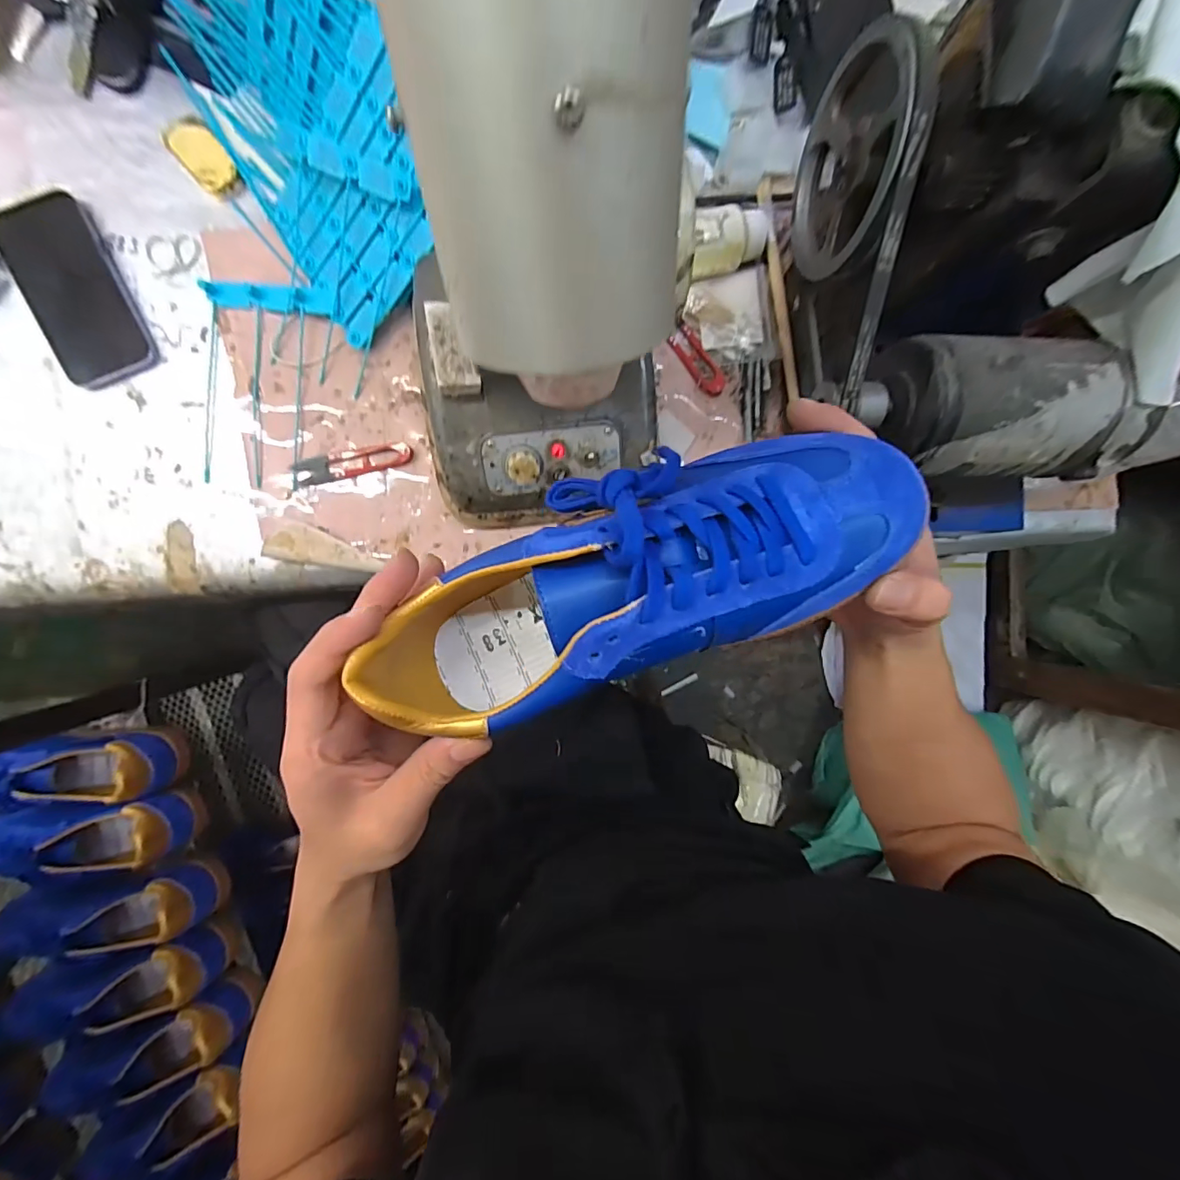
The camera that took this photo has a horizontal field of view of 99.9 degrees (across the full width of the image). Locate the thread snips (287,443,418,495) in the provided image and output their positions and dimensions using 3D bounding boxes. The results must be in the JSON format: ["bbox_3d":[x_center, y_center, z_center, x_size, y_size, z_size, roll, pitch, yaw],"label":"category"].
[{"bbox_3d":[-0.208,-0.109,0.428,0.108,0.009,0.023,-15,94,-3],"label":"thread snips"}]

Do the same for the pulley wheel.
[{"bbox_3d":[0.159,-0.260,0.300,0.012,0.121,0.128,-1,92,-5],"label":"pulley wheel"}]

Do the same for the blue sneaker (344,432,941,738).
[{"bbox_3d":[0.019,-0.001,0.214,0.239,0.085,0.077,-21,94,12],"label":"blue sneaker"}]

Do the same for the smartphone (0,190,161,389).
[{"bbox_3d":[-0.423,-0.246,0.407,0.071,0.005,0.150,-25,94,-2],"label":"smartphone"}]

